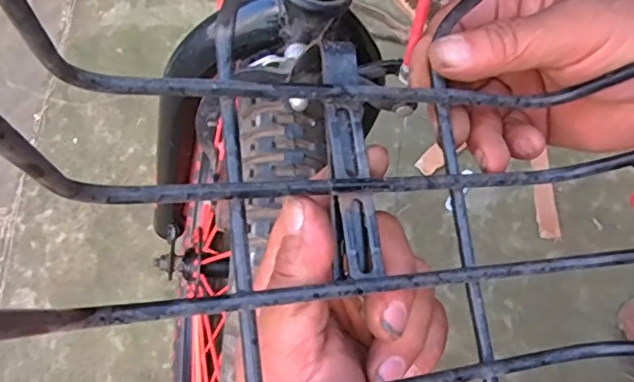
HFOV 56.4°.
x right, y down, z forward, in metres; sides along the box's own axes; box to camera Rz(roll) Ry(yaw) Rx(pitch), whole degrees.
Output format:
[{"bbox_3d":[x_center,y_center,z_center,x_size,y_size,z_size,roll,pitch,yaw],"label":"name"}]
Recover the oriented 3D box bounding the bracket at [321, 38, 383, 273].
[{"bbox_3d":[0.012,-0.018,0.230,0.017,0.013,0.098,-1,73,0],"label":"bracket"}]

